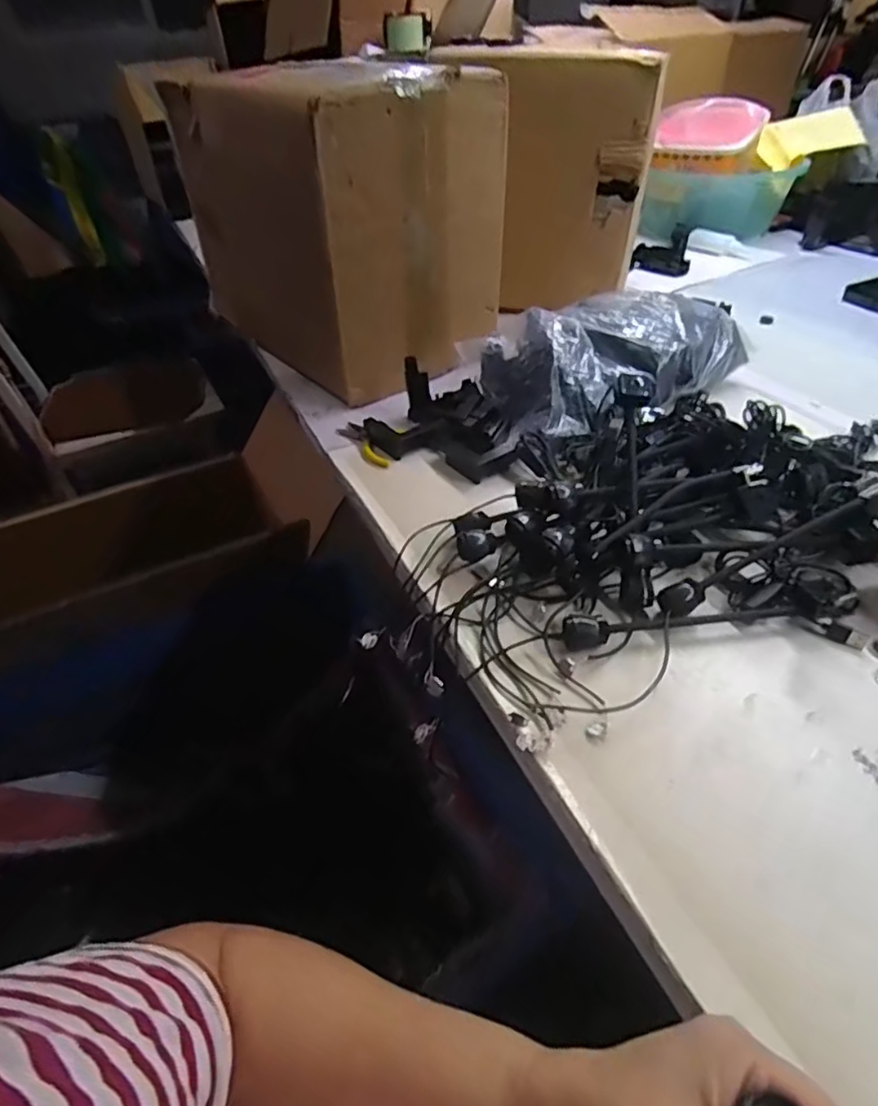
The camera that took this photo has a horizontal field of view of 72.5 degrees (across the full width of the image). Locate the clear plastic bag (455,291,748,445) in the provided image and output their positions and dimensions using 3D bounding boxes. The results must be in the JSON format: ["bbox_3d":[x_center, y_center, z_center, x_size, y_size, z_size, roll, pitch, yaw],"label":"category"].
[{"bbox_3d":[0.223,-0.249,0.774,0.332,0.104,0.200,-14,42,-12],"label":"clear plastic bag"}]

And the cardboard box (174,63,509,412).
[{"bbox_3d":[-0.151,-0.491,0.880,0.265,0.329,0.437,-31,48,-28],"label":"cardboard box"}]

